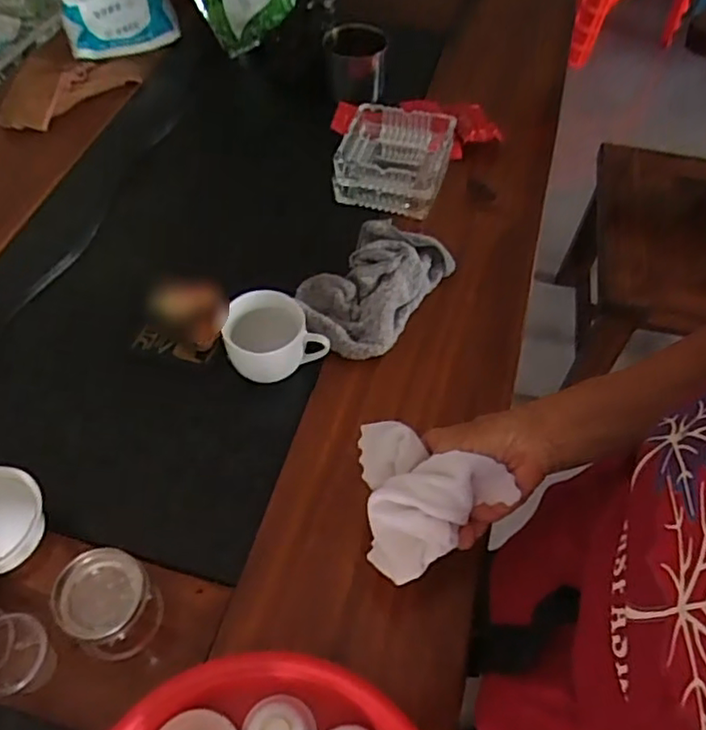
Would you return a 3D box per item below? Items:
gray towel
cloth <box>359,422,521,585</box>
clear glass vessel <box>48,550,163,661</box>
[{"bbox_3d":[0.020,-0.090,0.665,0.113,0.041,0.178,30,60,18],"label":"gray towel"},{"bbox_3d":[0.039,0.094,0.445,0.108,0.069,0.084,27,60,16],"label":"cloth"},{"bbox_3d":[-0.177,0.174,0.462,0.056,0.065,0.063,26,58,16],"label":"clear glass vessel"}]

